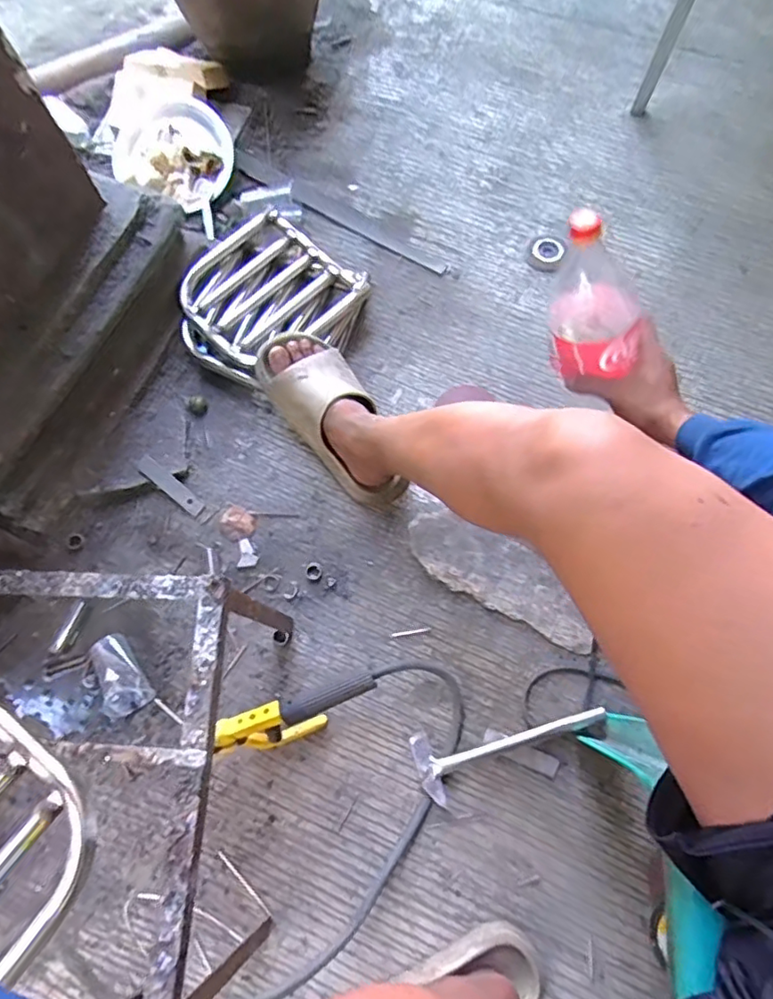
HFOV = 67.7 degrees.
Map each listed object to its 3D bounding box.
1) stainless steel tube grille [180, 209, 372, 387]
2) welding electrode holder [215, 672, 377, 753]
[{"bbox_3d":[-0.188,-0.311,0.945,0.242,0.076,0.264,35,76,12],"label":"stainless steel tube grille"},{"bbox_3d":[-0.110,0.273,0.736,0.214,0.099,0.056,-25,72,6],"label":"welding electrode holder"}]

